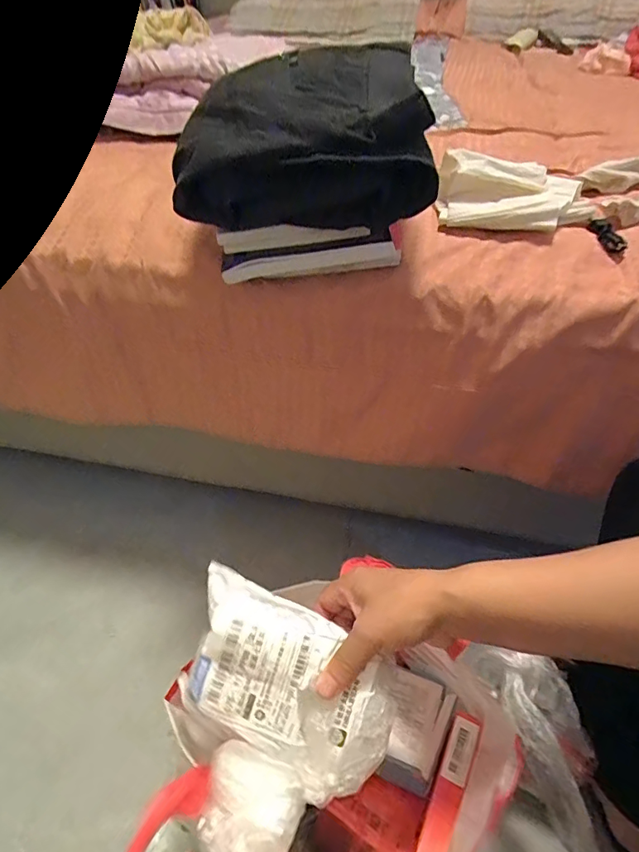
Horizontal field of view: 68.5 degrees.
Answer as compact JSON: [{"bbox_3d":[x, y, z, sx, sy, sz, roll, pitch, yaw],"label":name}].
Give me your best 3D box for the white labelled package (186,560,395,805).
[{"bbox_3d":[-0.028,0.193,0.344,0.163,0.044,0.116,22,84,3],"label":"white labelled package"}]

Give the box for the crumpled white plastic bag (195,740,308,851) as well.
[{"bbox_3d":[-0.045,0.234,0.286,0.062,0.029,0.062,19,49,19],"label":"crumpled white plastic bag"}]

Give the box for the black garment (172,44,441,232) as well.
[{"bbox_3d":[-0.015,-0.281,0.451,0.229,0.102,0.201,-3,45,-1],"label":"black garment"}]

